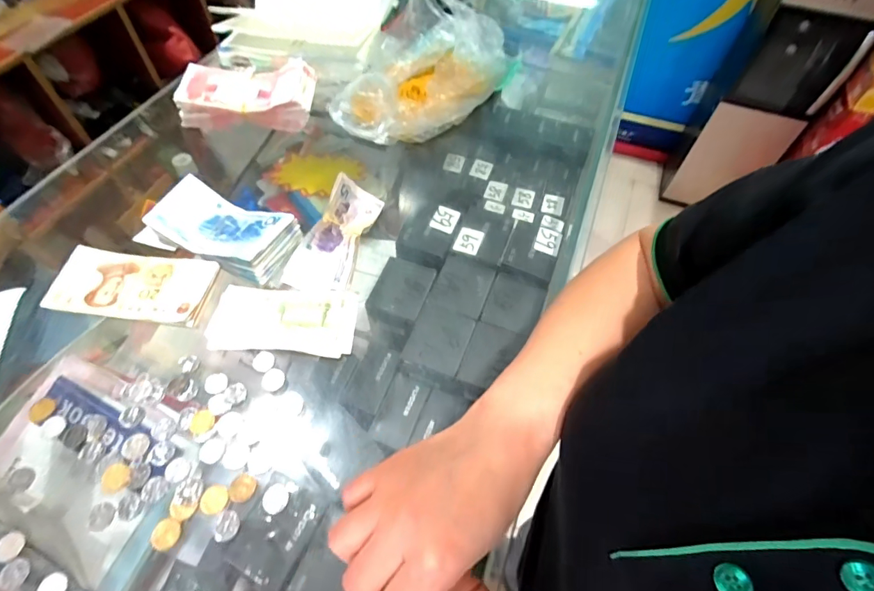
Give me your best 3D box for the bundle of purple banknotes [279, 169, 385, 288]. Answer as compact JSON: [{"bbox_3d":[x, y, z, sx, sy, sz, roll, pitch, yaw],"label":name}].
[{"bbox_3d":[-0.107,-0.067,0.463,0.064,0.034,0.136,11,56,5],"label":"bundle of purple banknotes"}]

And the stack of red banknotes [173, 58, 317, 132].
[{"bbox_3d":[-0.246,-0.265,0.582,0.168,0.046,0.092,-1,56,-3],"label":"stack of red banknotes"}]

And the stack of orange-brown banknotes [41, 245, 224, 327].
[{"bbox_3d":[-0.297,-0.011,0.431,0.150,0.009,0.072,7,56,2],"label":"stack of orange-brown banknotes"}]

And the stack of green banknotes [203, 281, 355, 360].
[{"bbox_3d":[-0.144,0.022,0.417,0.134,0.008,0.067,4,56,0],"label":"stack of green banknotes"}]

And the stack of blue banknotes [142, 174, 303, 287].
[{"bbox_3d":[-0.218,-0.069,0.459,0.147,0.031,0.071,21,58,12],"label":"stack of blue banknotes"}]

